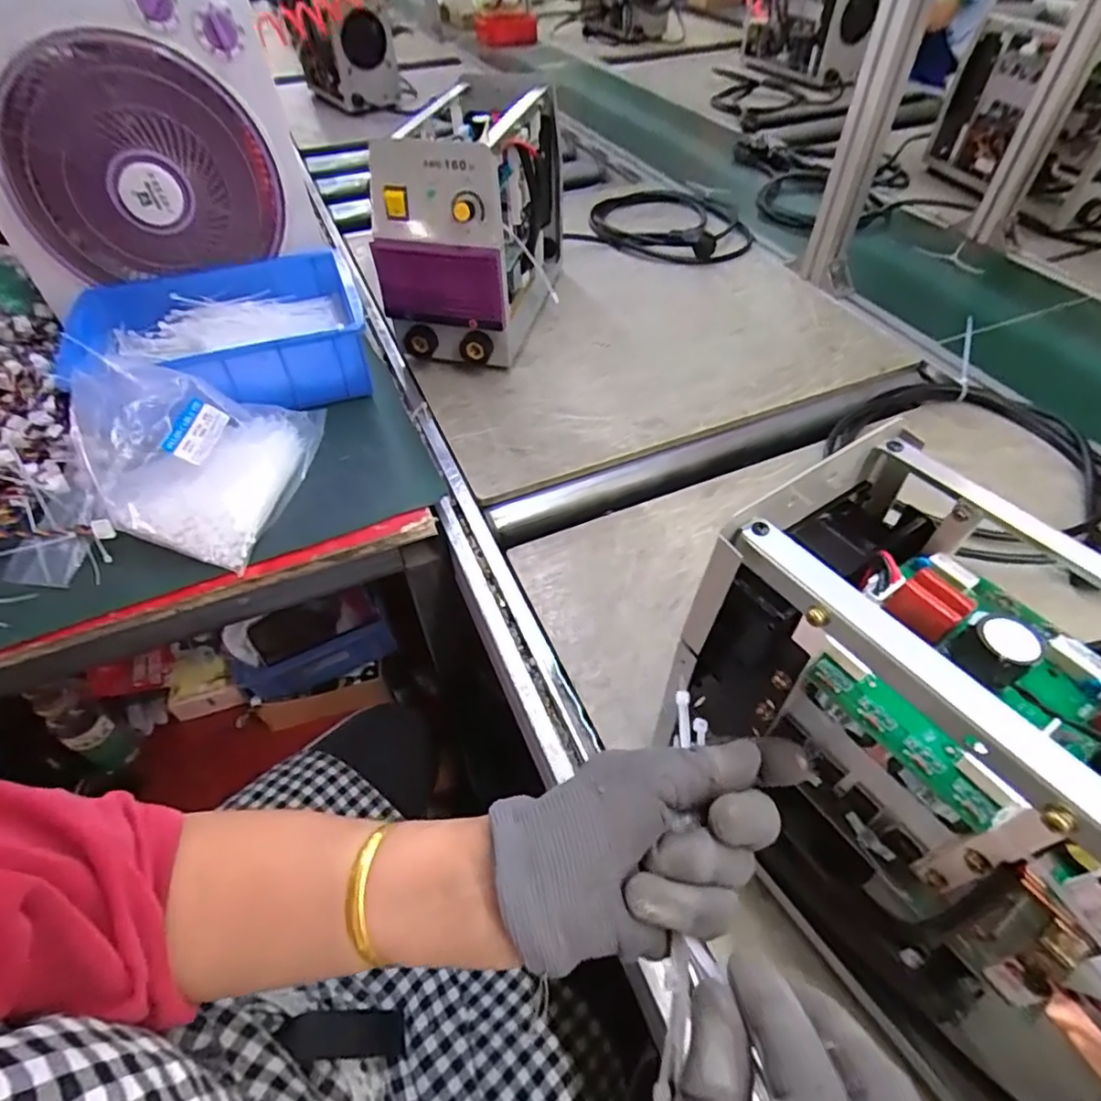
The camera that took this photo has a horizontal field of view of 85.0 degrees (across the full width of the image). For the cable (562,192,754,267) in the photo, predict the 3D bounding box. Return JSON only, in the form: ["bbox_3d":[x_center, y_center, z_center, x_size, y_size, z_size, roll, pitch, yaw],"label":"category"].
[{"bbox_3d":[0.201,-0.573,1.039,0.292,0.043,0.292,10,50,10],"label":"cable"}]

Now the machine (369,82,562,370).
[{"bbox_3d":[-0.093,-0.417,0.778,0.166,0.243,0.327,7,50,7],"label":"machine"}]

